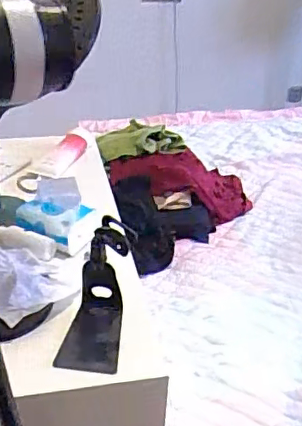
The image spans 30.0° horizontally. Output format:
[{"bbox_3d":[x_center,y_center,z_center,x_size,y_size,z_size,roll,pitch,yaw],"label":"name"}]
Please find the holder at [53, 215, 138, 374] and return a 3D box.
[{"bbox_3d":[-0.074,0.102,0.758,0.082,0.193,0.131,5,32,3],"label":"holder"}]

